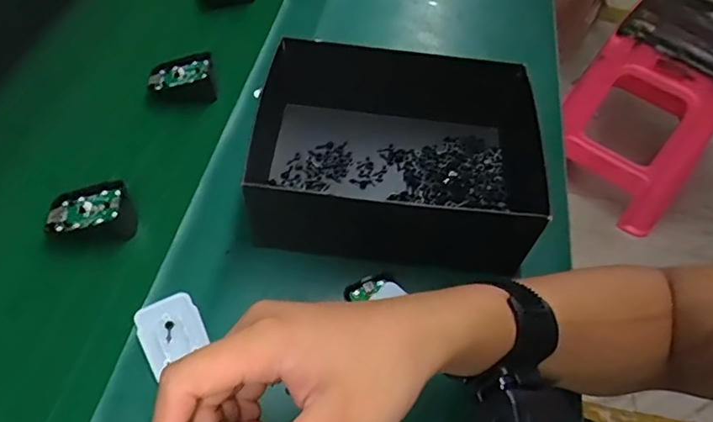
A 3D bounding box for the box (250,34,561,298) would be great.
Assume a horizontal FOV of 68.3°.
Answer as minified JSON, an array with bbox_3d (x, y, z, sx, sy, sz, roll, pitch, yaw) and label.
[{"bbox_3d":[0.030,-0.052,0.470,0.247,0.083,0.191,3,53,-3],"label":"box"}]

